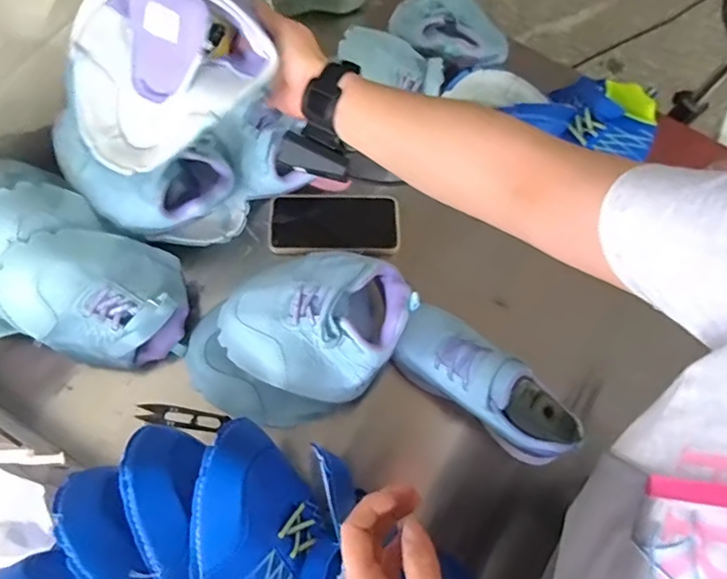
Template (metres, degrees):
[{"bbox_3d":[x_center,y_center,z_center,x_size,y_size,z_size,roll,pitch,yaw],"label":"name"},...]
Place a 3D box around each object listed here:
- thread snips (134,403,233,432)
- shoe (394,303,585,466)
[{"bbox_3d":[-0.198,0.140,0.569,0.097,0.007,0.021,10,70,1],"label":"thread snips"},{"bbox_3d":[0.123,0.090,0.545,0.213,0.081,0.083,36,73,10],"label":"shoe"}]

